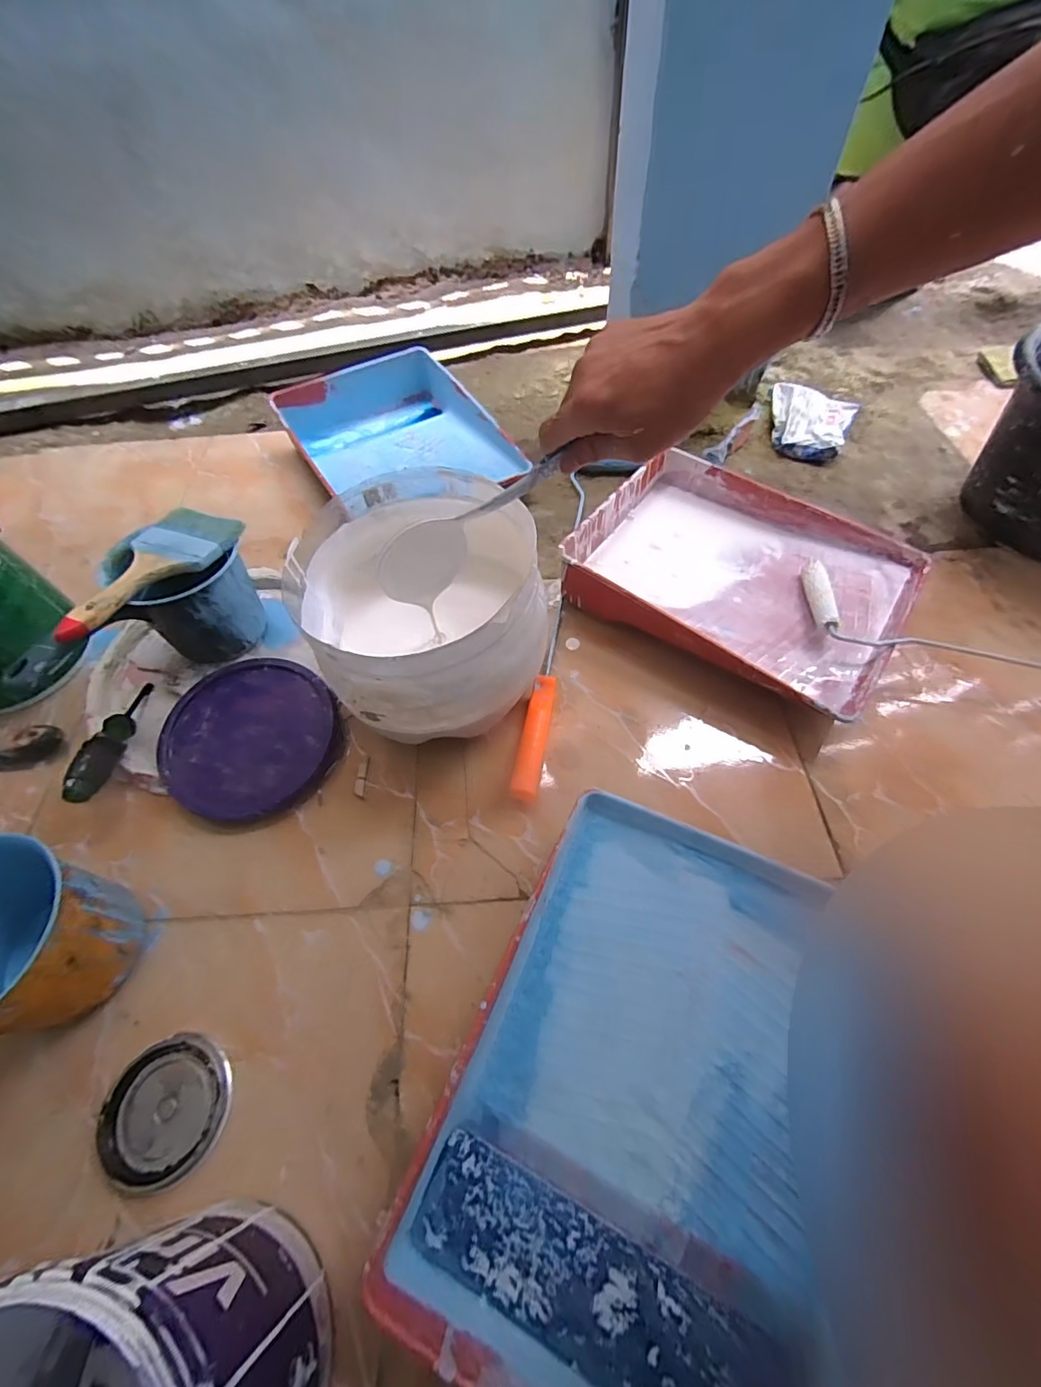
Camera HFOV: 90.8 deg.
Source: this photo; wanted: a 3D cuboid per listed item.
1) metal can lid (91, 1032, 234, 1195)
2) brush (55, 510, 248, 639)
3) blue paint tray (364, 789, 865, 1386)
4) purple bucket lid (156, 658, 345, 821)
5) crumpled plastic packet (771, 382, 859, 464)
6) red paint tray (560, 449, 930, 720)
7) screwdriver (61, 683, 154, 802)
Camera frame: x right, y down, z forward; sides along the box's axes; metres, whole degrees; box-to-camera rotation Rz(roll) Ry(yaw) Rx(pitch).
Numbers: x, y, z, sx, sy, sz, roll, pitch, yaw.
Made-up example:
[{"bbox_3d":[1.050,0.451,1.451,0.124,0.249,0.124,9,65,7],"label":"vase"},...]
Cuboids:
[{"bbox_3d":[-0.283,0.331,0.407,0.097,0.010,0.093,-2,58,3],"label":"metal can lid"},{"bbox_3d":[-0.397,-0.134,0.536,0.095,0.024,0.201,26,65,17],"label":"brush"},{"bbox_3d":[0.110,0.279,0.378,0.282,0.074,0.366,19,61,15],"label":"blue paint tray"},{"bbox_3d":[-0.296,0.050,0.573,0.181,0.040,0.180,-2,58,3],"label":"purple bucket lid"},{"bbox_3d":[0.475,-0.443,0.835,0.133,0.043,0.167,16,63,12],"label":"crumpled plastic packet"},{"bbox_3d":[0.267,-0.144,0.632,0.358,0.079,0.274,32,65,21],"label":"red paint tray"},{"bbox_3d":[-0.442,0.043,0.560,0.026,0.026,0.176,-11,38,-4],"label":"screwdriver"}]

